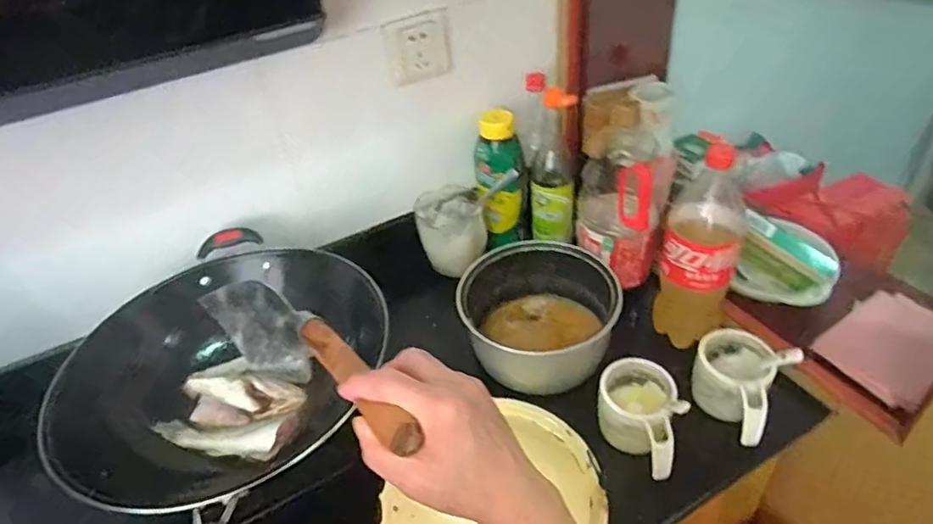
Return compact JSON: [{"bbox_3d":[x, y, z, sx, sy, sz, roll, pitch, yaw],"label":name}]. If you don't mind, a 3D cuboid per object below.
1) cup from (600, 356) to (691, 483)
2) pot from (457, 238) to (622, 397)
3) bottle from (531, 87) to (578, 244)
[{"bbox_3d":[0.195,0.176,0.636,0.081,0.089,0.130,-3,41,4],"label":"cup"},{"bbox_3d":[0.101,0.068,0.748,0.175,0.104,0.187,-4,41,3],"label":"pot"},{"bbox_3d":[0.126,-0.139,0.822,0.059,0.227,0.074,-3,41,5],"label":"bottle"}]

